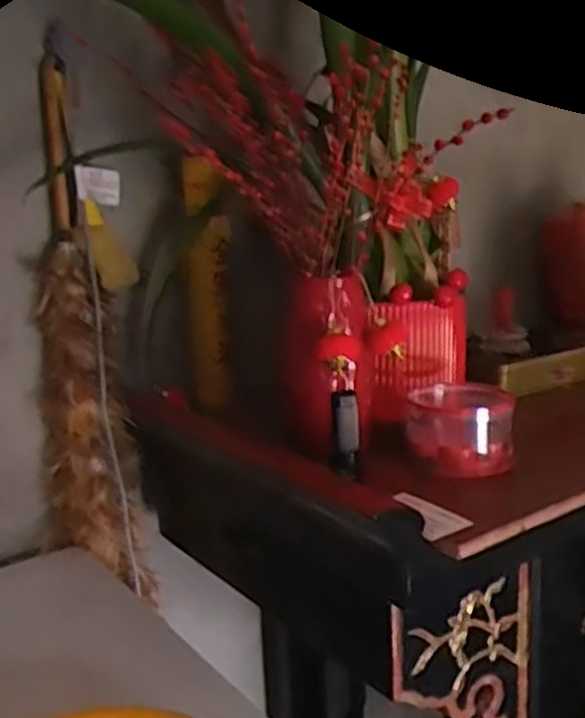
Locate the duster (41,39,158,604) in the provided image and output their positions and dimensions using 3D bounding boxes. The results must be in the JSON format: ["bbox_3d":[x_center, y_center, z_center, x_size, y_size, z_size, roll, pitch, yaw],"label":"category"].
[{"bbox_3d":[-0.265,-0.027,0.957,0.118,0.637,0.092,-6,13,-16],"label":"duster"}]

